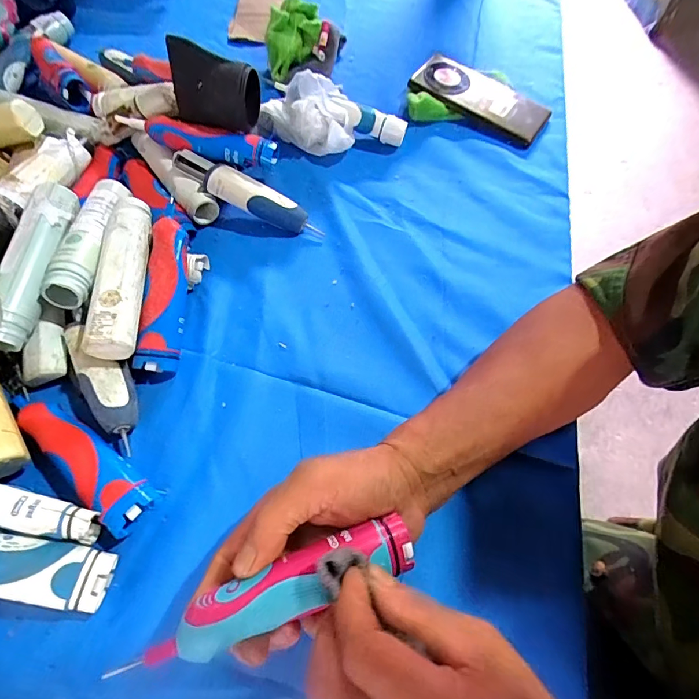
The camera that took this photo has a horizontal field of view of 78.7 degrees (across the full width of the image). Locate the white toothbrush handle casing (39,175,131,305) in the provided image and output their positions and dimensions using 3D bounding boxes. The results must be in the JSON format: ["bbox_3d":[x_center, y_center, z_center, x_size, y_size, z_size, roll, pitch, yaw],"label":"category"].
[{"bbox_3d":[-0.219,-0.097,0.366,0.033,0.039,0.140,1,63,0],"label":"white toothbrush handle casing"}]

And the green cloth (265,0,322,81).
[{"bbox_3d":[-0.069,-0.383,0.531,0.067,0.052,0.091,-2,64,-4],"label":"green cloth"}]

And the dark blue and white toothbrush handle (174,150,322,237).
[{"bbox_3d":[-0.098,-0.150,0.412,0.150,0.022,0.027,27,65,-4],"label":"dark blue and white toothbrush handle"}]

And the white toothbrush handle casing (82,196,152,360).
[{"bbox_3d":[-0.184,-0.059,0.348,0.034,0.036,0.140,-4,63,-2],"label":"white toothbrush handle casing"}]

